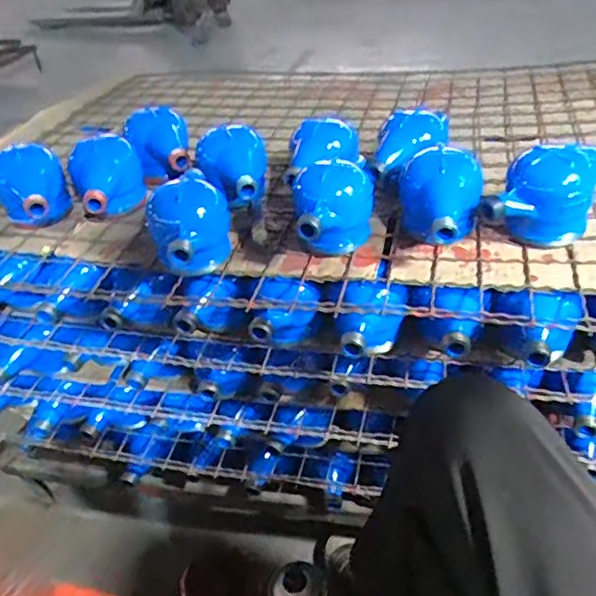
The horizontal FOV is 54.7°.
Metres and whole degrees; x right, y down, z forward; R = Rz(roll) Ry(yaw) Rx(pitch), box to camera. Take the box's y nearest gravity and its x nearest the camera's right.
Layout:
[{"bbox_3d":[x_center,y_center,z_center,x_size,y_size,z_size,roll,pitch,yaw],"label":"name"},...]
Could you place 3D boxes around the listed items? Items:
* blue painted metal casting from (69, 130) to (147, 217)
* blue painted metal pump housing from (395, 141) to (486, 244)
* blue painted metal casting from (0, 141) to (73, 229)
[{"bbox_3d":[-0.222,-0.136,0.687,0.083,0.088,0.093,-20,39,-16],"label":"blue painted metal casting"},{"bbox_3d":[0.148,-0.094,0.604,0.085,0.089,0.119,2,38,12],"label":"blue painted metal pump housing"},{"bbox_3d":[-0.315,-0.124,0.683,0.081,0.084,0.105,-23,40,-19],"label":"blue painted metal casting"}]

